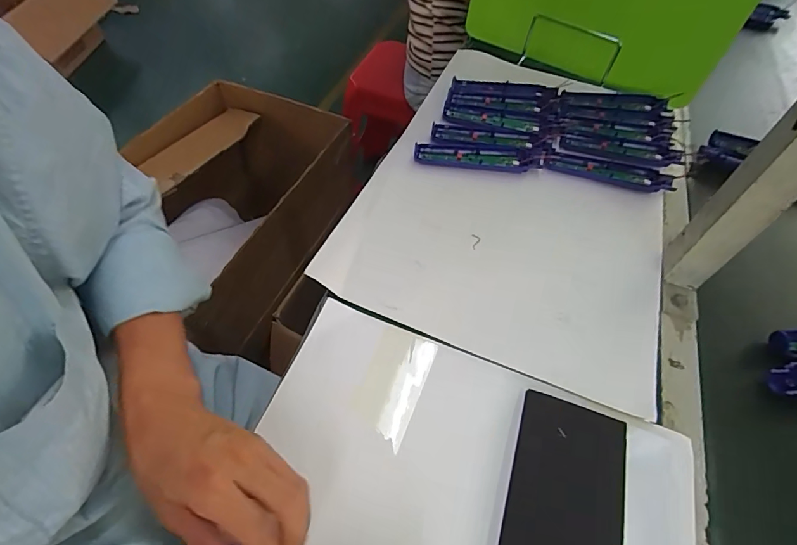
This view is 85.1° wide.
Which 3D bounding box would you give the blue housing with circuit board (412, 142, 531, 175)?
[{"bbox_3d":[0.101,-0.156,0.589,0.156,0.010,0.031,3,55,-1],"label":"blue housing with circuit board"}]

